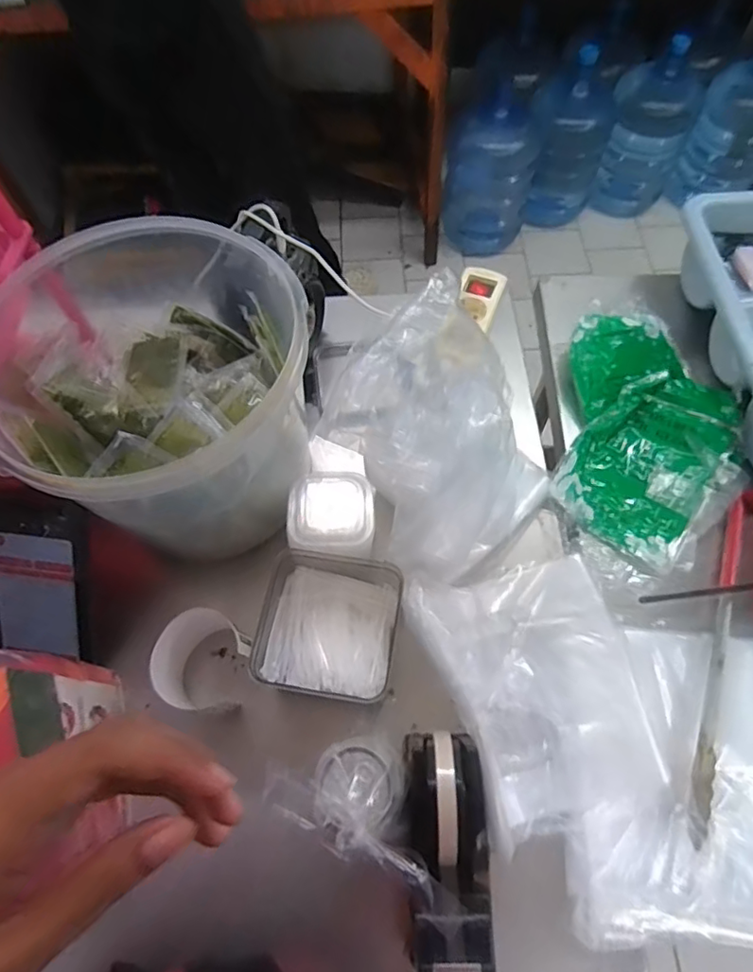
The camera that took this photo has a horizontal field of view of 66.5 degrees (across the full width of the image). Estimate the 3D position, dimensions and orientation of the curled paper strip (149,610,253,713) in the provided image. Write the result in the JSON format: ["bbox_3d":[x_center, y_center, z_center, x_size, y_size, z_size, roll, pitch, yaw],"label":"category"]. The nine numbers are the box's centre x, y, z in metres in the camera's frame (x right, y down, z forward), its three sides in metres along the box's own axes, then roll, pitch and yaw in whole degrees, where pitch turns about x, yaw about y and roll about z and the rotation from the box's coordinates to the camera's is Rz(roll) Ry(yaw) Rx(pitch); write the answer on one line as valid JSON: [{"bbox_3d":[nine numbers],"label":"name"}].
[{"bbox_3d":[-0.152,0.162,0.521,0.072,0.094,0.077,34,69,16],"label":"curled paper strip"}]

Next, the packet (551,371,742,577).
[{"bbox_3d":[0.301,-0.027,0.612,0.151,0.034,0.216,37,71,17],"label":"packet"}]

